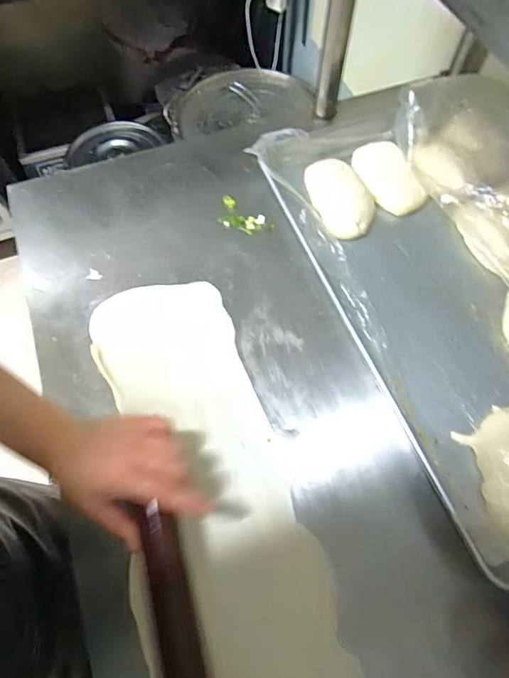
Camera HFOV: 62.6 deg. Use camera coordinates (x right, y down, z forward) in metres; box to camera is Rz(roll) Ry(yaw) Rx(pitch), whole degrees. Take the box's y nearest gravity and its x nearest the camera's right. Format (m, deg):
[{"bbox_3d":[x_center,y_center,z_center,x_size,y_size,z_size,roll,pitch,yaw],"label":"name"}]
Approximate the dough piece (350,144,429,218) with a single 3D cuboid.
[{"bbox_3d":[0.190,-0.240,0.606,0.061,0.032,0.124,-23,69,-10],"label":"dough piece"}]

